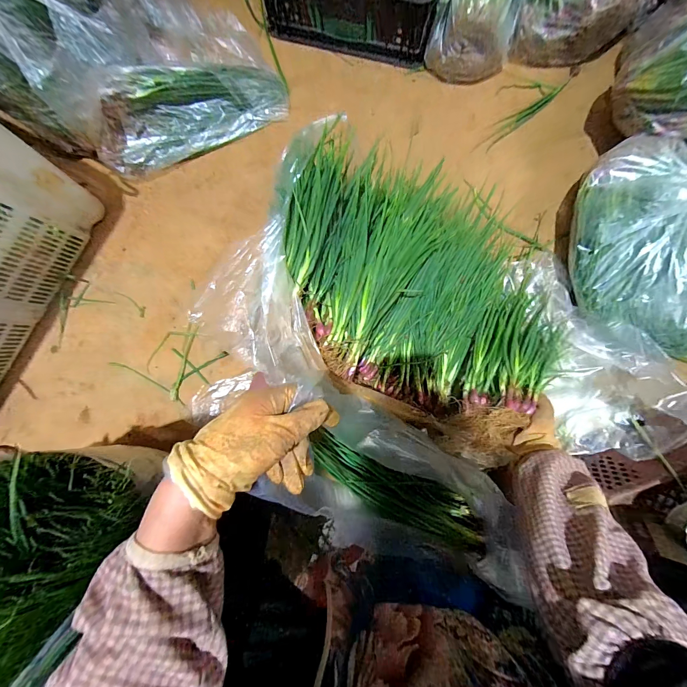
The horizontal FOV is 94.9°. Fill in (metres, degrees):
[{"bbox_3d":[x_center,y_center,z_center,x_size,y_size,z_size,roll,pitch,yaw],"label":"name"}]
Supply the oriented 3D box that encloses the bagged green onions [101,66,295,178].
[{"bbox_3d":[-0.342,-0.503,0.688,0.433,0.126,0.114,-21,85,1],"label":"bagged green onions"}]

